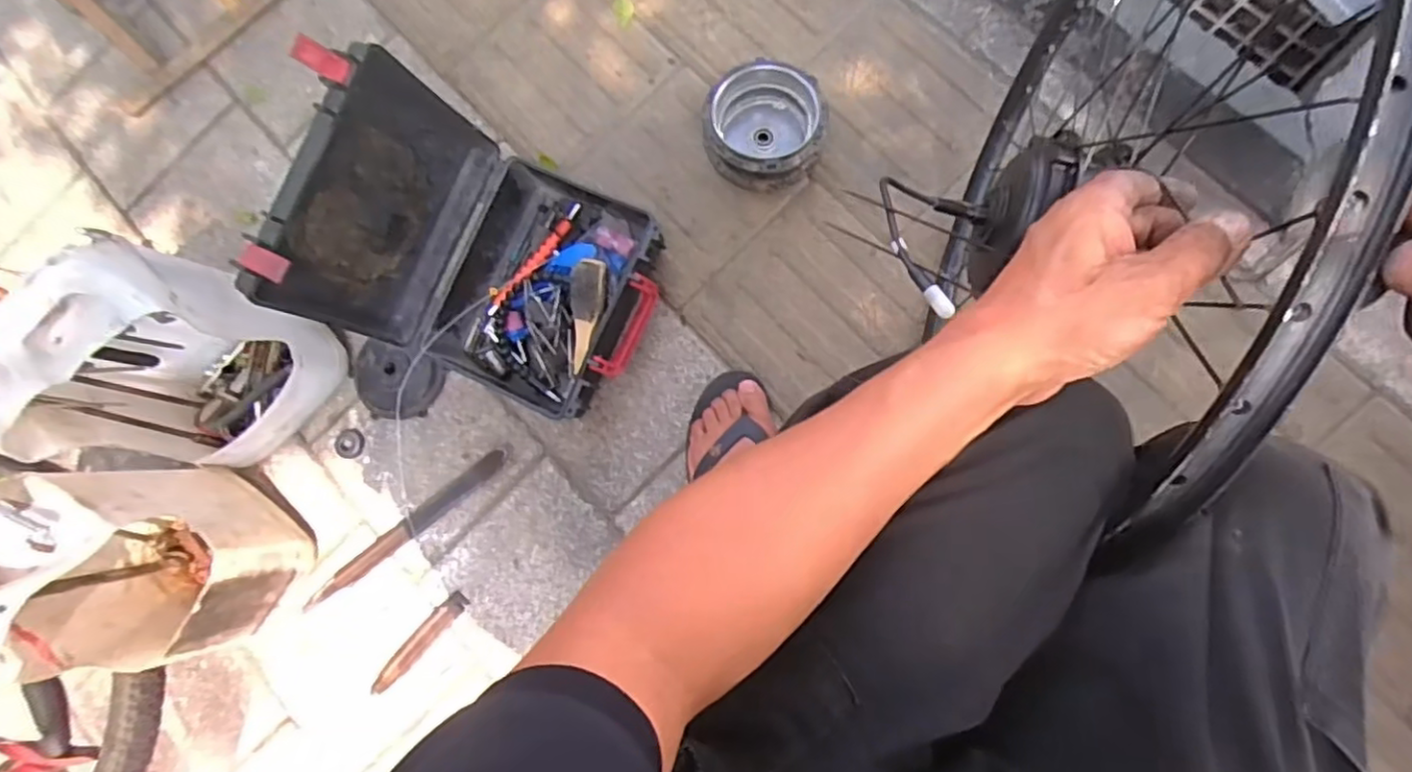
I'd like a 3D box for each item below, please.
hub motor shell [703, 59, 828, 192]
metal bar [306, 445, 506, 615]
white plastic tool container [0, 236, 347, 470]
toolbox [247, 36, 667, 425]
[{"bbox_3d":[0.075,-0.323,0.841,0.143,0.077,0.134,11,86,10],"label":"hub motor shell"},{"bbox_3d":[-0.399,0.188,0.882,0.332,0.026,0.030,-38,80,3],"label":"metal bar"},{"bbox_3d":[-0.642,-0.015,0.806,0.183,0.349,0.258,30,89,11],"label":"white plastic tool container"},{"bbox_3d":[-0.248,-0.152,0.754,0.335,0.298,0.279,17,87,10],"label":"toolbox"}]

